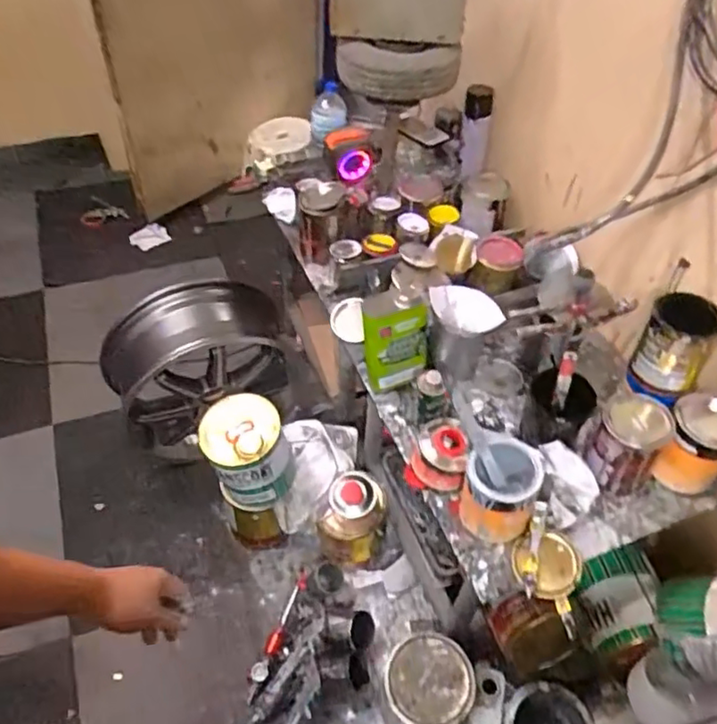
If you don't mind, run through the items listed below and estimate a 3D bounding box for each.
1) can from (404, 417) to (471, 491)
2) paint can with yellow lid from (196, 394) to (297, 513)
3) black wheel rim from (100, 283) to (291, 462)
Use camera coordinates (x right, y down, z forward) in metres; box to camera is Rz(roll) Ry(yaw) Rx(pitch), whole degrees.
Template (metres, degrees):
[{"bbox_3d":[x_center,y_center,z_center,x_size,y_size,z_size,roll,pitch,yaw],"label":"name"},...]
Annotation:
[{"bbox_3d":[0.138,0.157,1.034,0.089,0.076,0.104,22,55,13],"label":"can"},{"bbox_3d":[-0.229,0.192,1.319,0.175,0.219,0.163,2,53,-2],"label":"paint can with yellow lid"},{"bbox_3d":[-0.382,0.021,1.561,0.413,0.417,0.238,-22,57,-18],"label":"black wheel rim"}]

